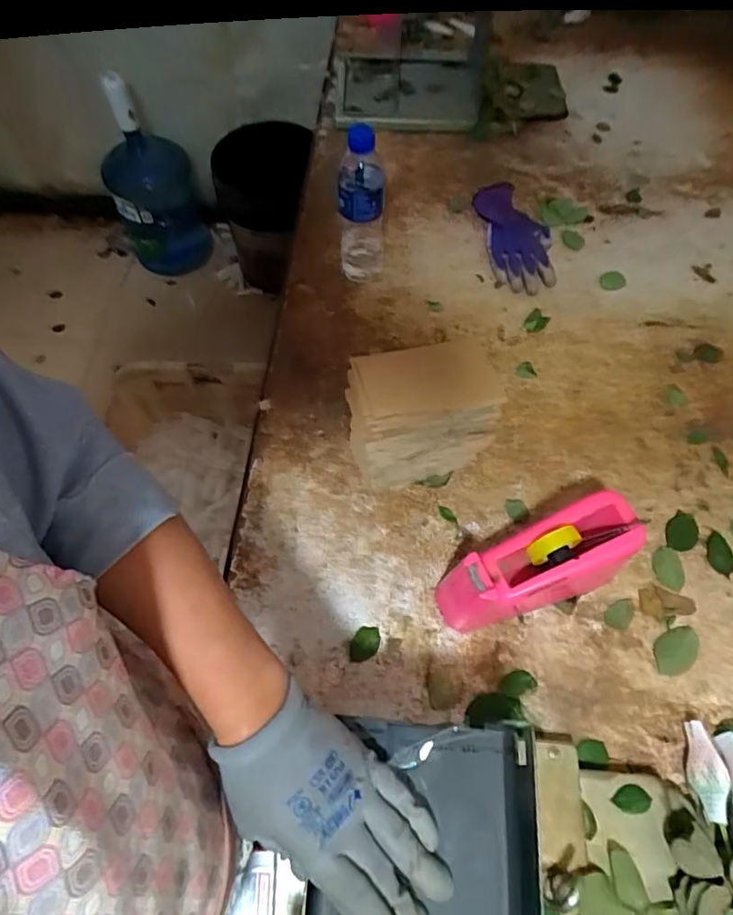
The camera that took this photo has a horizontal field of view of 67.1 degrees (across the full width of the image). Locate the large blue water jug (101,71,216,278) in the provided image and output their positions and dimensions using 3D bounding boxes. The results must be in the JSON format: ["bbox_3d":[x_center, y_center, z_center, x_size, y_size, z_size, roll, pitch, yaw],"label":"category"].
[{"bbox_3d":[-0.617,-0.766,1.618,0.240,0.542,0.249,-25,65,-13],"label":"large blue water jug"}]

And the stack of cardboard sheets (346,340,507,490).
[{"bbox_3d":[0.057,-0.047,0.624,0.151,0.164,0.096,-13,63,-7],"label":"stack of cardboard sheets"}]

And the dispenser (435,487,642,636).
[{"bbox_3d":[0.170,0.114,0.575,0.207,0.106,0.083,-20,64,-11],"label":"dispenser"}]

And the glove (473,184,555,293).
[{"bbox_3d":[0.228,-0.337,0.832,0.099,0.069,0.175,-3,62,-2],"label":"glove"}]

